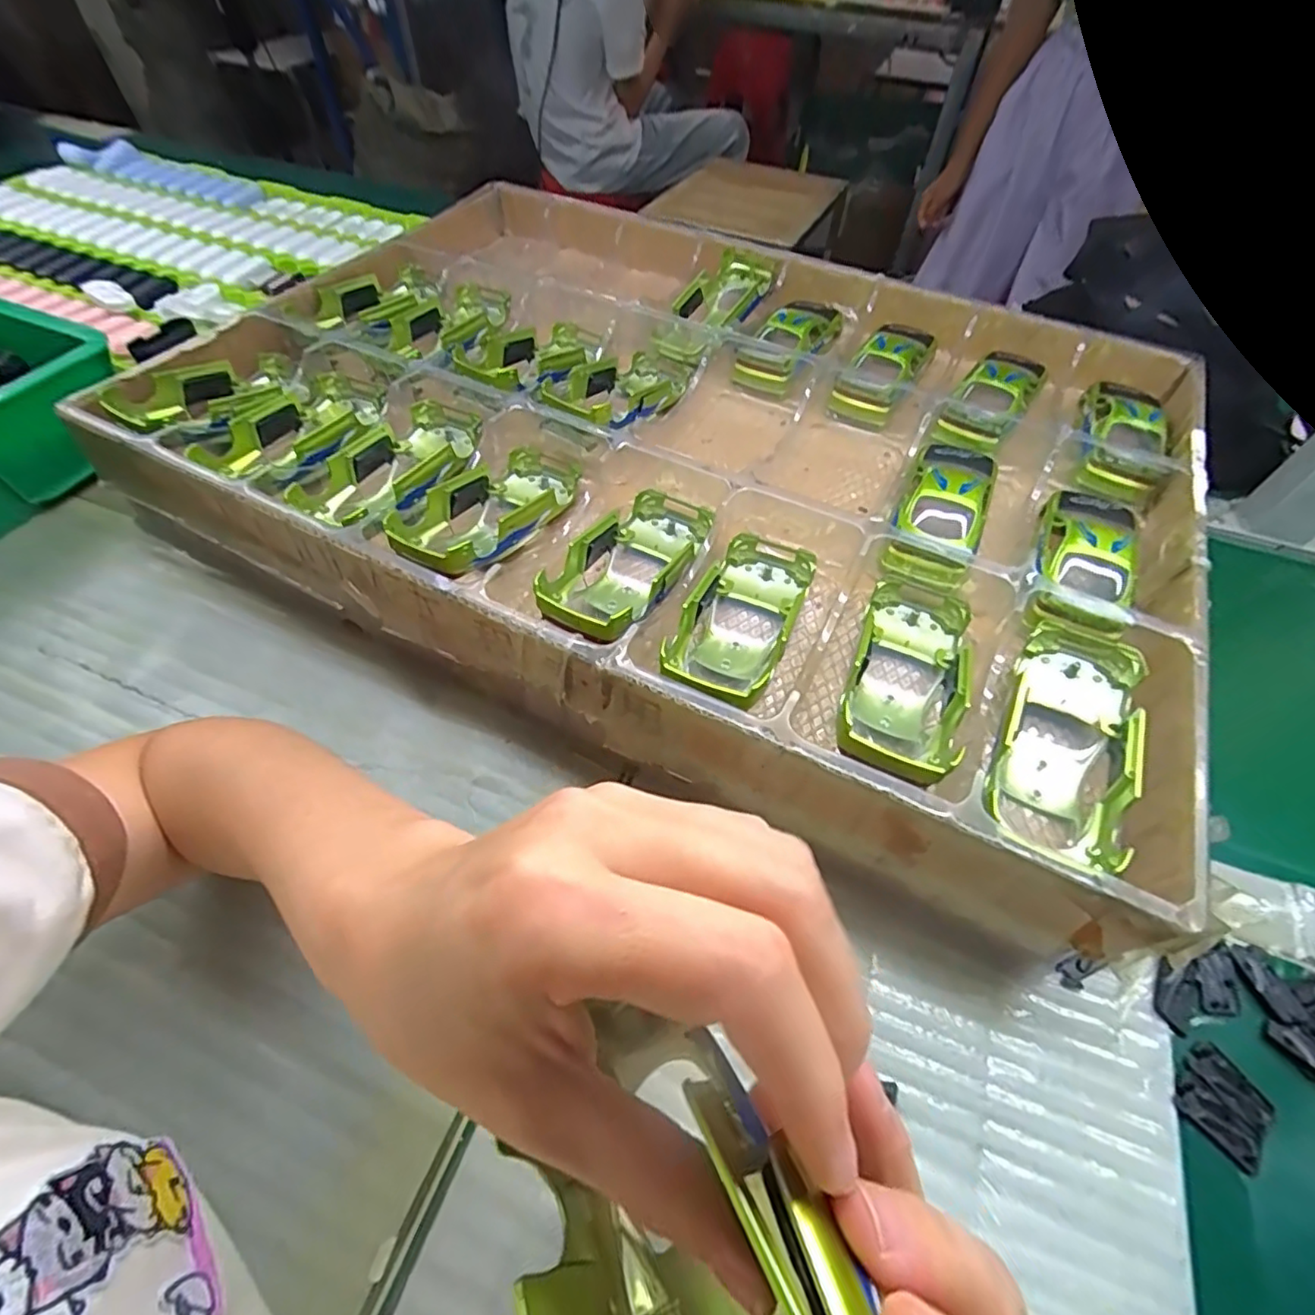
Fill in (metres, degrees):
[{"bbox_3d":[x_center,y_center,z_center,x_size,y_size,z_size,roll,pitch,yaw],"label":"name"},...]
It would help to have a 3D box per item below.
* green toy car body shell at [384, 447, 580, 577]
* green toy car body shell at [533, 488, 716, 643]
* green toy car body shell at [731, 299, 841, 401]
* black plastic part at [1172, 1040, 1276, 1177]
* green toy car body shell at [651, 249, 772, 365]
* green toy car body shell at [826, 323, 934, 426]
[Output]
[{"bbox_3d":[-0.100,-0.085,0.367,0.062,0.035,0.138,18,40,10],"label":"green toy car body shell"},{"bbox_3d":[-0.016,-0.049,0.345,0.059,0.038,0.136,20,42,12],"label":"green toy car body shell"},{"bbox_3d":[0.111,-0.257,0.499,0.053,0.040,0.118,28,58,16],"label":"green toy car body shell"},{"bbox_3d":[0.248,0.195,0.265,0.037,0.004,0.033,-33,60,-26],"label":"black plastic part"},{"bbox_3d":[0.048,-0.296,0.514,0.063,0.036,0.133,24,57,14],"label":"green toy car body shell"},{"bbox_3d":[0.180,-0.224,0.480,0.047,0.045,0.113,28,58,16],"label":"green toy car body shell"}]

